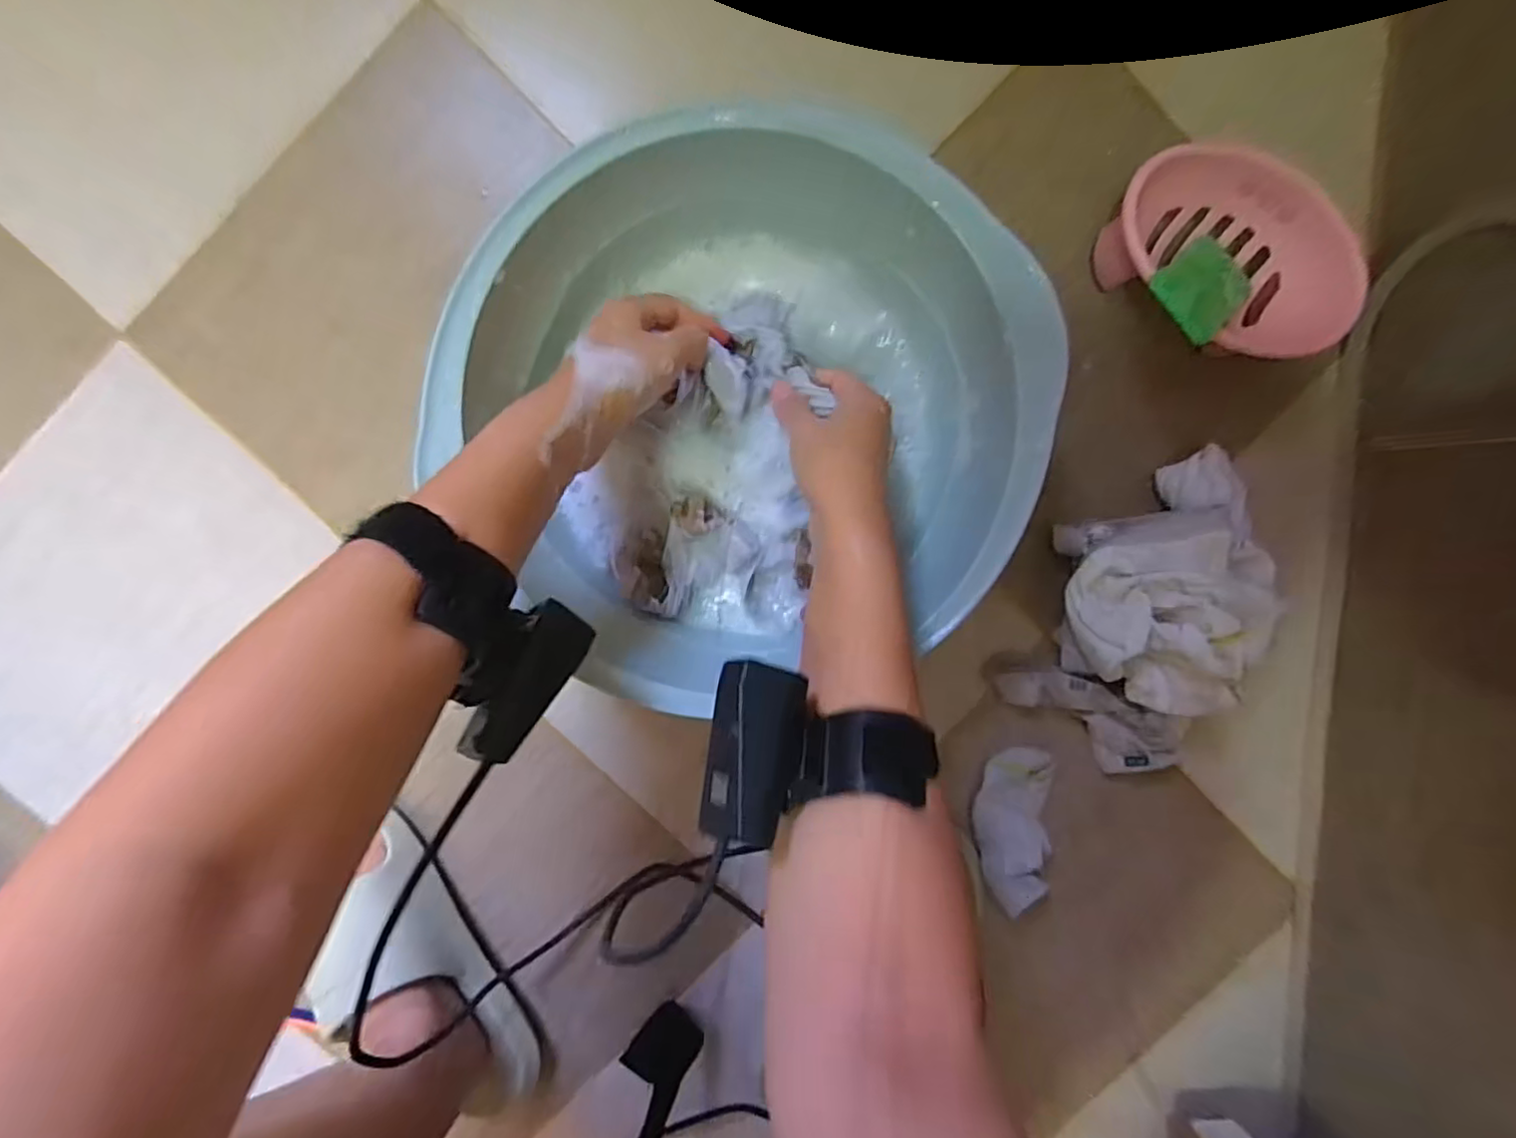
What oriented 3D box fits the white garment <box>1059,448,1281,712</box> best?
[{"bbox_3d":[0.262,0.003,0.441,0.115,0.084,0.167,15,96,-3],"label":"white garment"}]

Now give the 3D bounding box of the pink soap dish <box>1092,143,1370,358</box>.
[{"bbox_3d":[0.291,-0.195,0.426,0.155,0.074,0.084,23,95,-4],"label":"pink soap dish"}]

